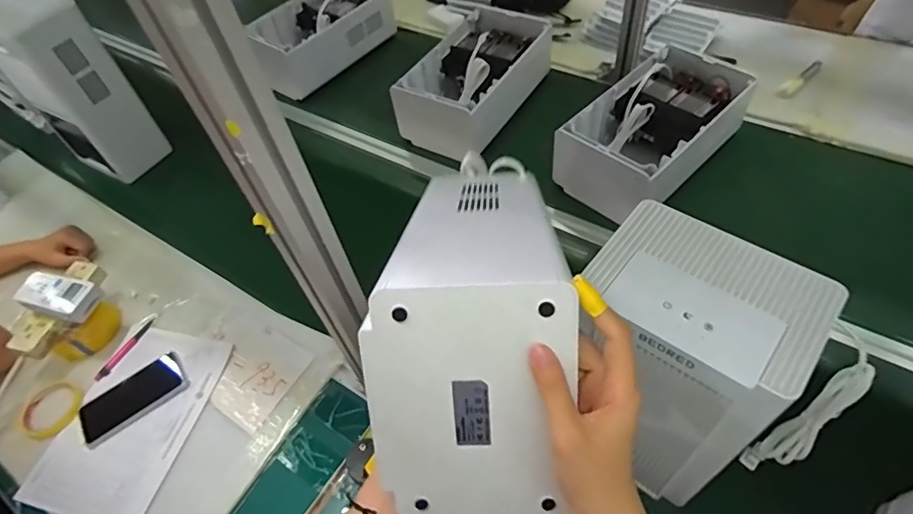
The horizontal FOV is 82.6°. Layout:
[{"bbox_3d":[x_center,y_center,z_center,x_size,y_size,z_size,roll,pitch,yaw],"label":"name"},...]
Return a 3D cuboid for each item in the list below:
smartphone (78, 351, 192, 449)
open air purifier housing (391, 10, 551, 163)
[{"bbox_3d":[-0.512,0.221,0.823,0.166,0.007,0.082,-33,59,-19],"label":"smartphone"},{"bbox_3d":[0.040,-0.395,1.142,0.216,0.125,0.367,26,59,20],"label":"open air purifier housing"}]

